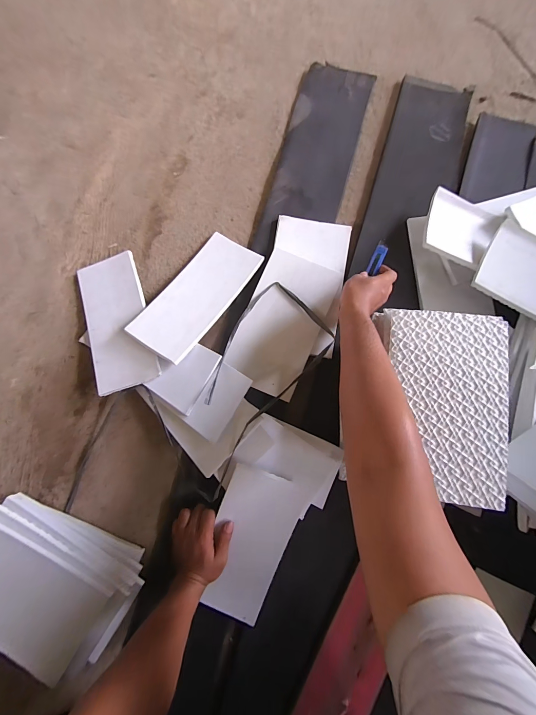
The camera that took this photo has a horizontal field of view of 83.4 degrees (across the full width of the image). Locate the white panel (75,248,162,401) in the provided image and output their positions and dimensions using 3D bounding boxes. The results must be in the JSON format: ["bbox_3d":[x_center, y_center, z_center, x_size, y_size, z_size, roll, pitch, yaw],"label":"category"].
[{"bbox_3d":[-0.302,-0.073,0.597,0.124,0.019,0.281,-21,76,1],"label":"white panel"}]

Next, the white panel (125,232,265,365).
[{"bbox_3d":[-0.140,-0.125,0.605,0.127,0.027,0.283,35,71,3],"label":"white panel"}]

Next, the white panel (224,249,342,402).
[{"bbox_3d":[0.030,-0.072,0.602,0.148,0.020,0.278,23,83,1],"label":"white panel"}]

